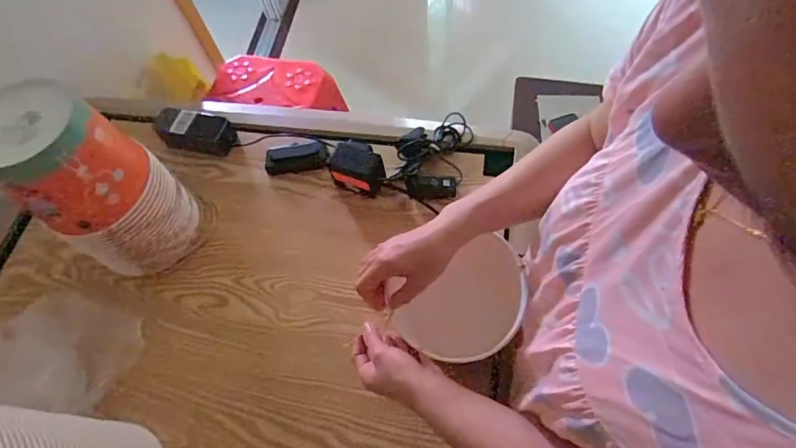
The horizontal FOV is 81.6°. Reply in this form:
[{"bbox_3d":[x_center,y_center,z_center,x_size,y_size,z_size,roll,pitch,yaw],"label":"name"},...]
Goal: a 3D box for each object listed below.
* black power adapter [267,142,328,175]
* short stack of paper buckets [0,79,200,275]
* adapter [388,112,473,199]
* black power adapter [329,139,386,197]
[{"bbox_3d":[-0.168,-0.110,0.767,0.102,0.021,0.047,-8,61,1],"label":"black power adapter"},{"bbox_3d":[-0.387,-0.046,0.613,0.145,0.274,0.122,-42,66,-16],"label":"short stack of paper buckets"},{"bbox_3d":[0.056,-0.120,0.758,0.112,0.034,0.179,11,64,11],"label":"adapter"},{"bbox_3d":[-0.061,-0.085,0.723,0.083,0.074,0.053,13,64,12],"label":"black power adapter"}]

